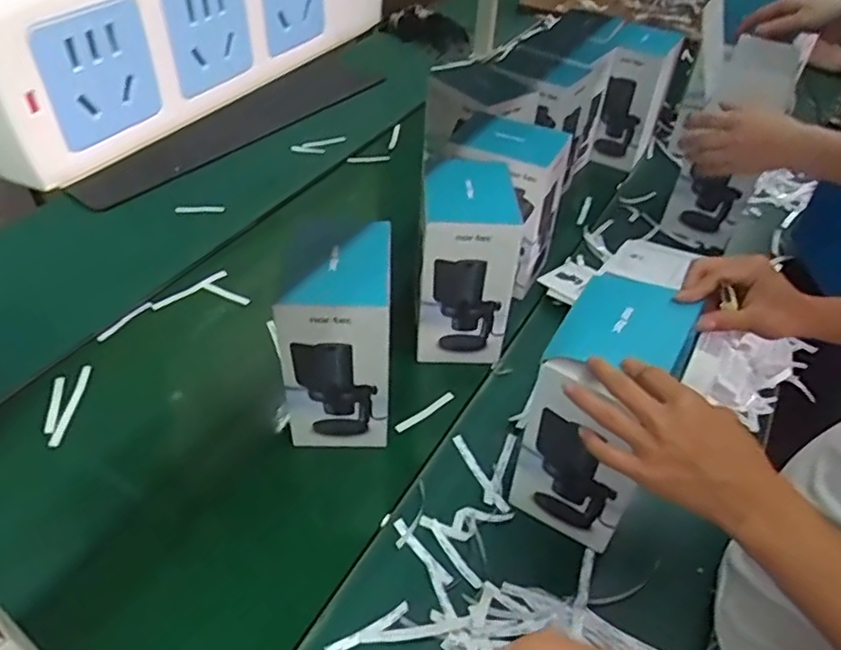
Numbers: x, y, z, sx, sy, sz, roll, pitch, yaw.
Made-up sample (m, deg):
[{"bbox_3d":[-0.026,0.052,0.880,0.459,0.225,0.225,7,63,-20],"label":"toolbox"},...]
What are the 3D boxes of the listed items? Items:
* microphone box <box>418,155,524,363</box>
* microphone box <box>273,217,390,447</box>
[{"bbox_3d":[0.059,-0.084,0.867,0.118,0.234,0.154,2,39,-2],"label":"microphone box"},{"bbox_3d":[-0.092,0.011,0.738,0.116,0.238,0.129,1,39,-2],"label":"microphone box"}]

